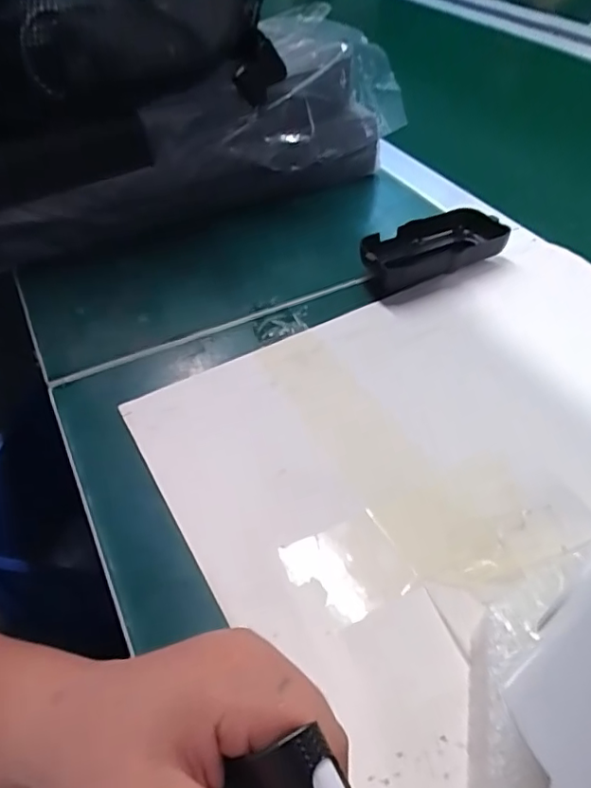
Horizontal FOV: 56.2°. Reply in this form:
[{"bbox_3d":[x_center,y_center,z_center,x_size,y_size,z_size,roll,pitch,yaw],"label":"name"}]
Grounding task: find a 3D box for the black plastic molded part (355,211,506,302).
[{"bbox_3d":[0.104,-0.108,0.417,0.110,0.028,0.046,-15,43,-13],"label":"black plastic molded part"}]

